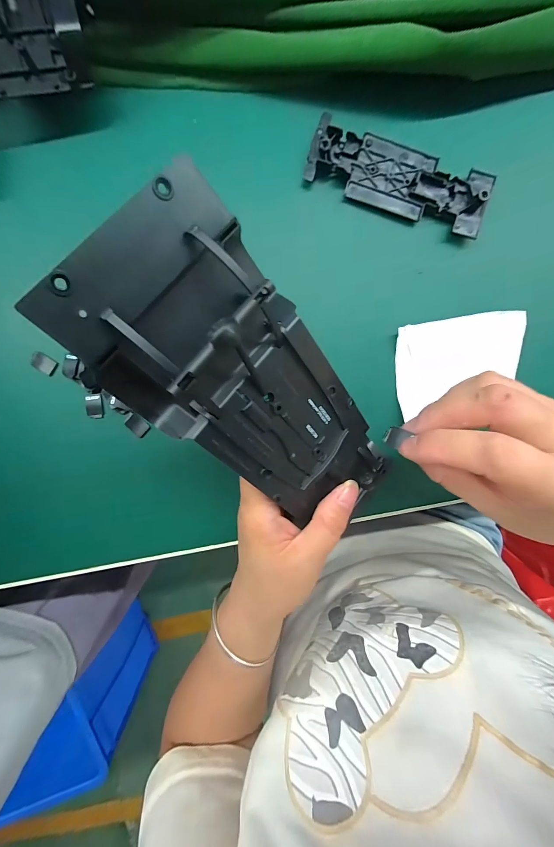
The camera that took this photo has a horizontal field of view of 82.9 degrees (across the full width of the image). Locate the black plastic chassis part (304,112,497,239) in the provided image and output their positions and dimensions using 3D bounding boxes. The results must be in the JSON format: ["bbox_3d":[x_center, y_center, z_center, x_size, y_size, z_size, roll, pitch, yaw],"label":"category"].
[{"bbox_3d":[0.080,-0.161,0.204,0.119,0.011,0.040,18,93,-4],"label":"black plastic chassis part"}]

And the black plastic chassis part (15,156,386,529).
[{"bbox_3d":[-0.003,-0.010,0.141,0.074,0.037,0.165,-47,126,1],"label":"black plastic chassis part"}]

